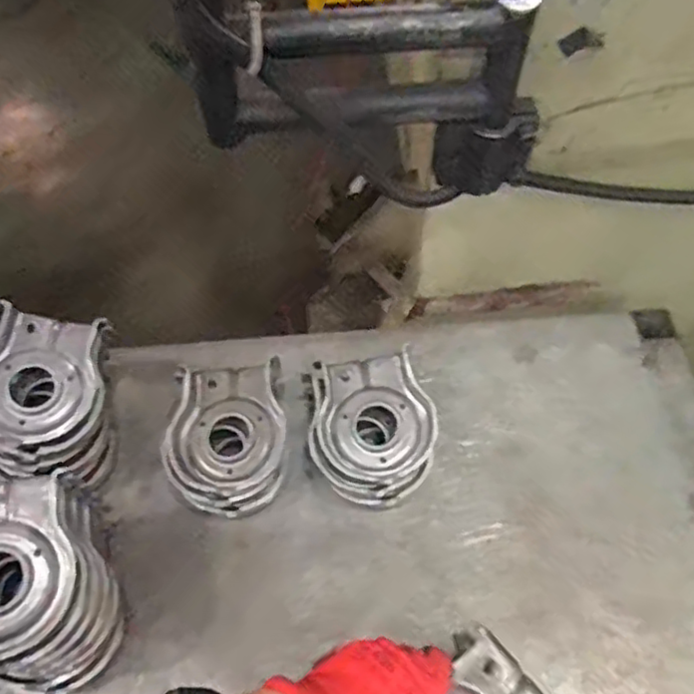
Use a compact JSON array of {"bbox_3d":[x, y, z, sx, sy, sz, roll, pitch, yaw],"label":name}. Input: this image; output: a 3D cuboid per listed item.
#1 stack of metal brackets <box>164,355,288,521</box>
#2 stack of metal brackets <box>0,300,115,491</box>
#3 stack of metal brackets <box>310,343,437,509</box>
[{"bbox_3d":[-0.107,0.085,0.619,0.106,0.064,0.131,-6,58,-1],"label":"stack of metal brackets"},{"bbox_3d":[-0.267,0.053,0.616,0.111,0.115,0.138,-6,58,-1],"label":"stack of metal brackets"},{"bbox_3d":[0.021,0.077,0.623,0.110,0.057,0.131,-15,58,-7],"label":"stack of metal brackets"}]

